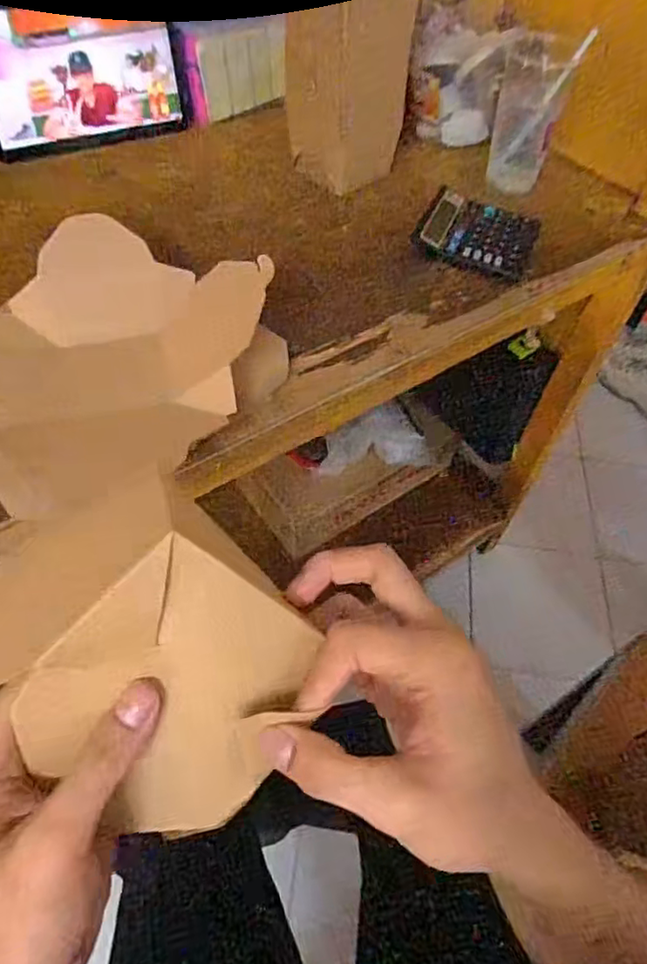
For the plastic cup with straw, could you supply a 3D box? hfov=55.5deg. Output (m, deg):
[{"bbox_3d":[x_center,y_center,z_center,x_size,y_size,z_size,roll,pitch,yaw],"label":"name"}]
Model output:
[{"bbox_3d":[0.249,-0.453,0.746,0.083,0.164,0.080,20,54,9],"label":"plastic cup with straw"}]

